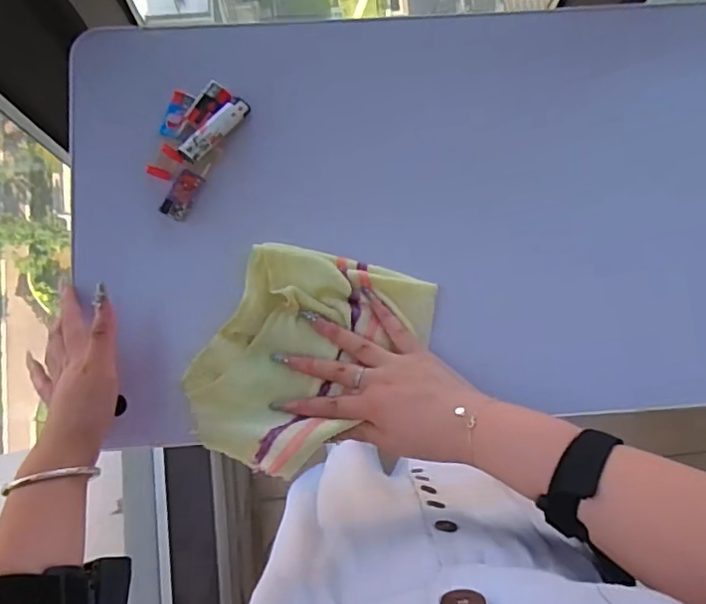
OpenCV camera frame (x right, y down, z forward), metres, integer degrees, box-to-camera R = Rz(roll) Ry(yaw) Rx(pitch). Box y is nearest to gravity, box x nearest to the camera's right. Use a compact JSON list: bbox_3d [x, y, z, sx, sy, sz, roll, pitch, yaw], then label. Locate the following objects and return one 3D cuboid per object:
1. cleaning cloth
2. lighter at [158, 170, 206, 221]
[{"bbox_3d":[-0.040,0.047,0.480,0.160,0.028,0.203,27,82,1],"label":"cleaning cloth"},{"bbox_3d":[-0.156,-0.098,0.511,0.024,0.008,0.046,27,82,1],"label":"lighter"}]

